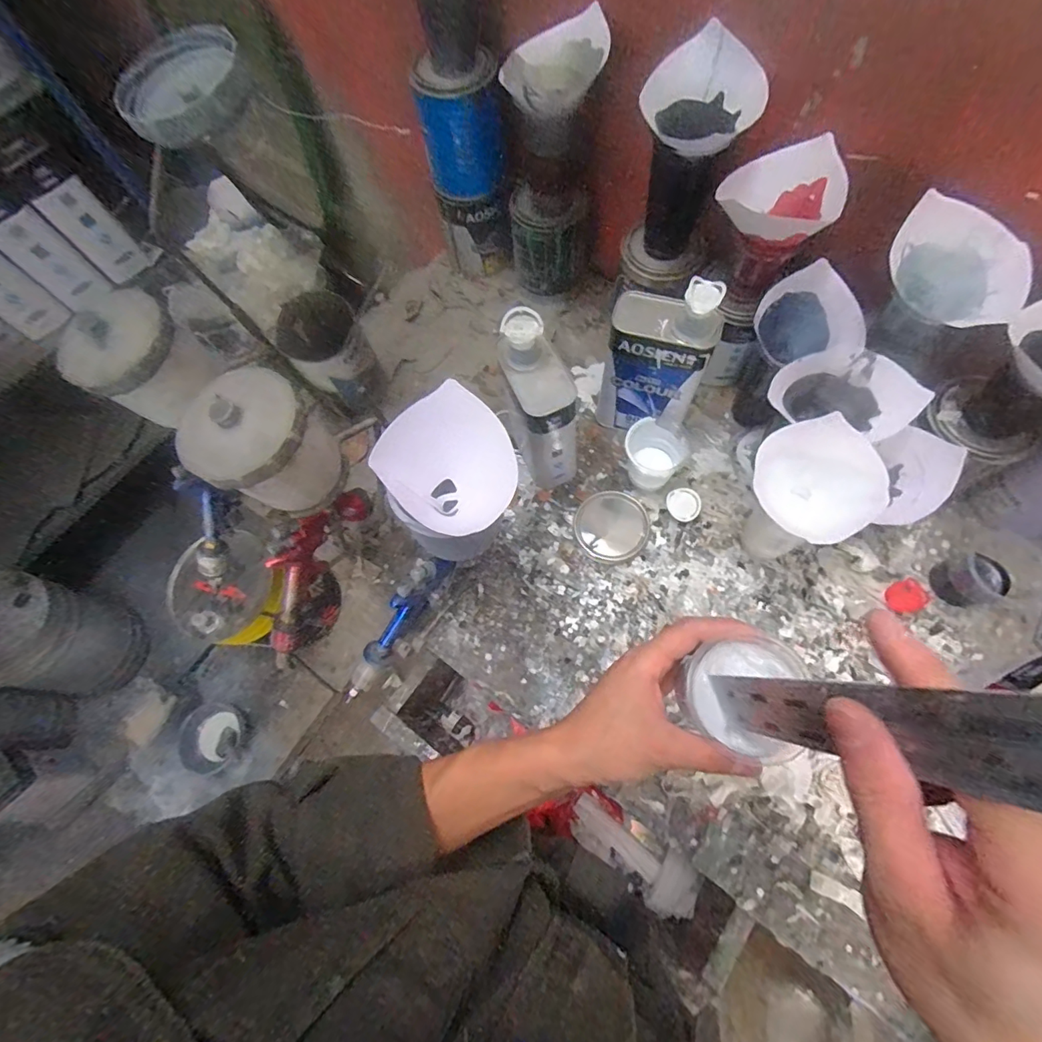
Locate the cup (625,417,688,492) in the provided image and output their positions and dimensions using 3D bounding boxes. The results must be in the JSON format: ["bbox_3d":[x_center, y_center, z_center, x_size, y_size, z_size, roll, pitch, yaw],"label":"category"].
[{"bbox_3d":[0.163,-0.080,0.618,0.067,0.066,0.068,-2,71,5],"label":"cup"}]

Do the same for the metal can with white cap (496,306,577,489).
[{"bbox_3d":[0.025,-0.131,0.581,0.064,0.217,0.104,-17,70,-1],"label":"metal can with white cap"}]

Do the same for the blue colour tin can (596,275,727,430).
[{"bbox_3d":[0.160,-0.184,0.592,0.117,0.224,0.067,15,73,10],"label":"blue colour tin can"}]

